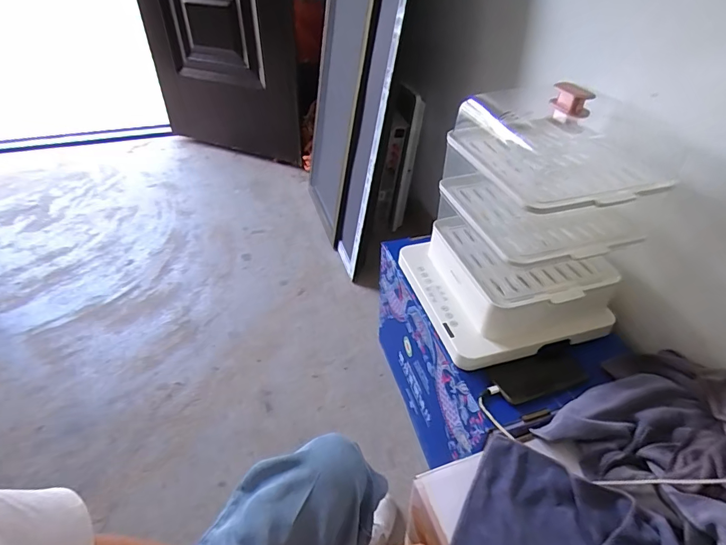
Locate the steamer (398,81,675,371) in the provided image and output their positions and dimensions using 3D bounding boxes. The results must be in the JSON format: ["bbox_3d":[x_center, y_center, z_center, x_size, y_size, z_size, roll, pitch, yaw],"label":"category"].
[{"bbox_3d":[0.264,-0.090,0.720,0.290,0.385,0.294,-11,42,-14],"label":"steamer"}]

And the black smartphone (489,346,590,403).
[{"bbox_3d":[0.320,0.189,0.770,0.154,0.014,0.073,-19,68,7],"label":"black smartphone"}]

